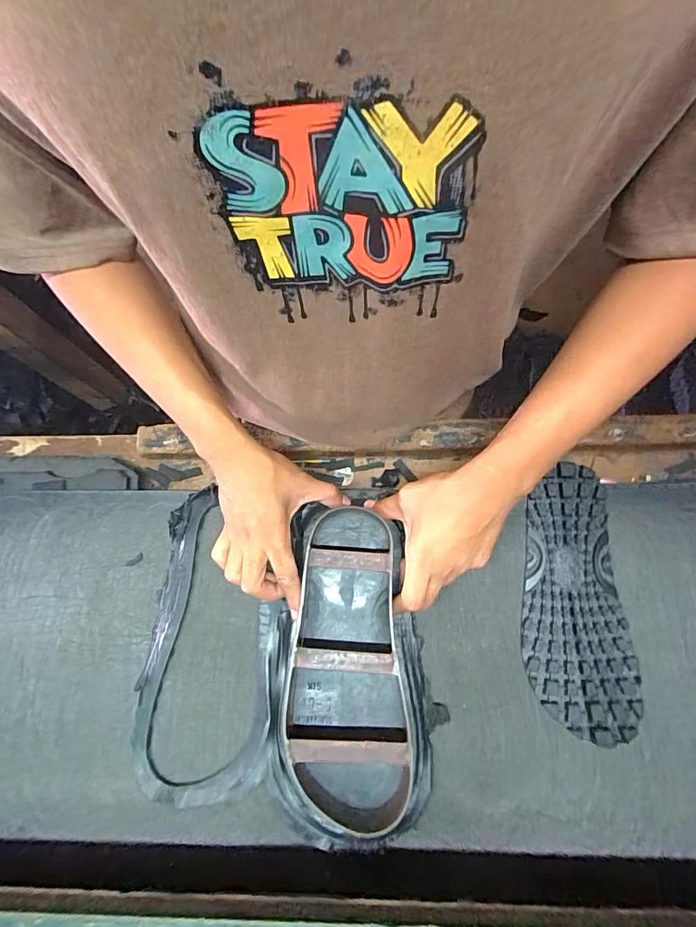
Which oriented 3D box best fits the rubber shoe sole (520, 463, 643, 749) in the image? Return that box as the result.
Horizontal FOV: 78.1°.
[{"bbox_3d":[0.217,0.128,0.417,0.096,0.020,0.247,-3,77,4],"label":"rubber shoe sole"}]

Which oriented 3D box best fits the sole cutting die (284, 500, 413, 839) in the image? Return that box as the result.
[{"bbox_3d":[-0.004,0.172,0.392,0.111,0.047,0.258,-1,75,2],"label":"sole cutting die"}]

